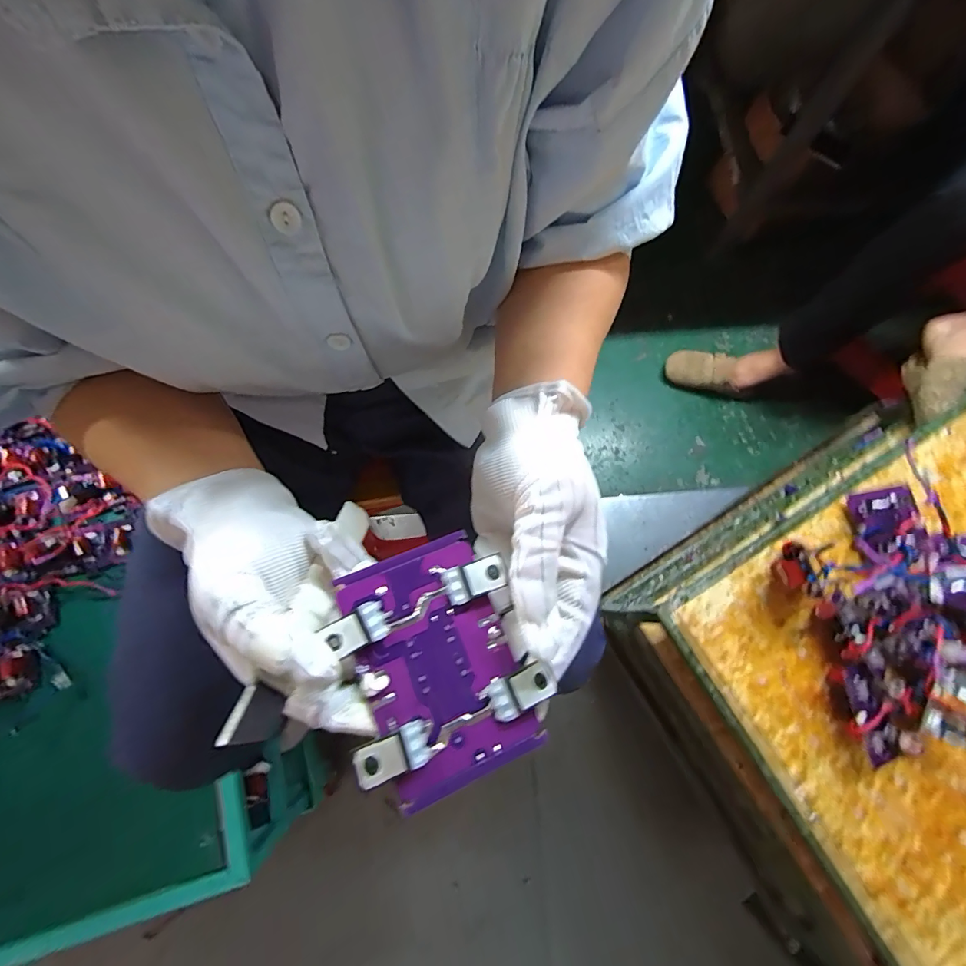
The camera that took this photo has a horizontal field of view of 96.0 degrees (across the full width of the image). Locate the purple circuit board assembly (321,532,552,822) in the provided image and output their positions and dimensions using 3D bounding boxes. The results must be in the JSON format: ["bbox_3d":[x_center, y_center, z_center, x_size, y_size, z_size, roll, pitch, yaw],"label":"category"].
[{"bbox_3d":[-0.020,0.077,0.187,0.078,0.017,0.097,-23,77,-7],"label":"purple circuit board assembly"}]

